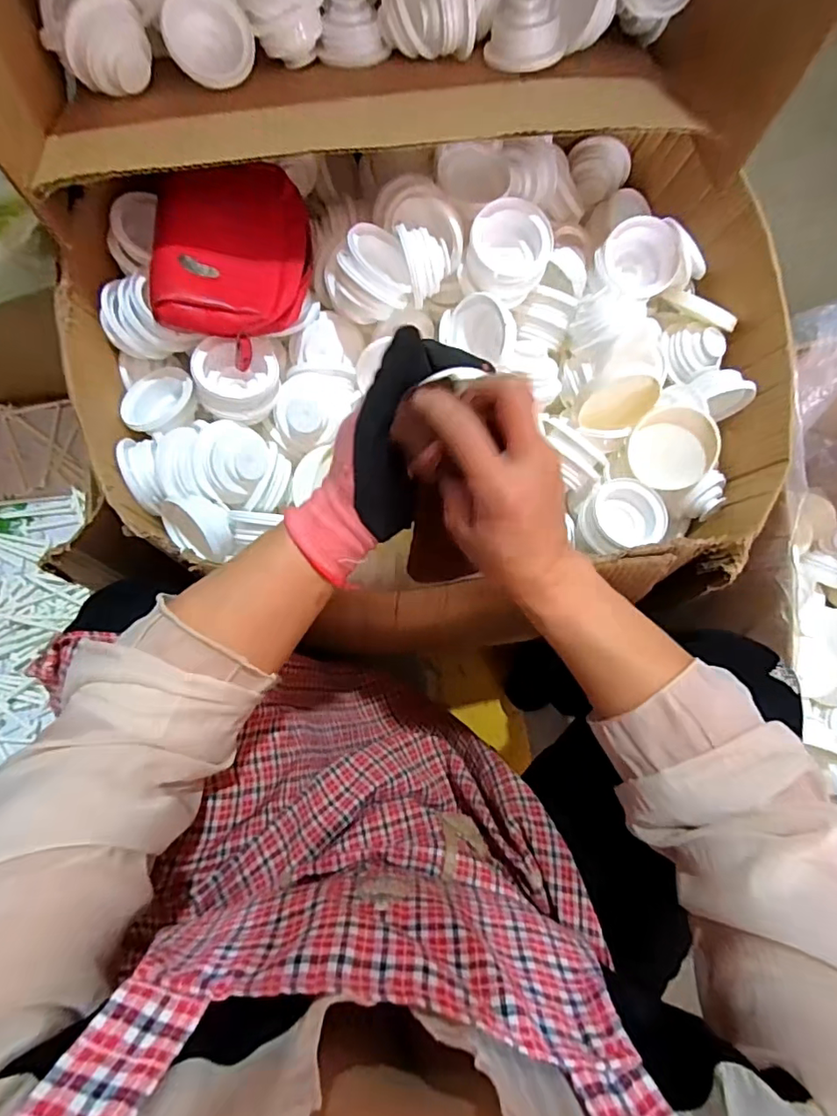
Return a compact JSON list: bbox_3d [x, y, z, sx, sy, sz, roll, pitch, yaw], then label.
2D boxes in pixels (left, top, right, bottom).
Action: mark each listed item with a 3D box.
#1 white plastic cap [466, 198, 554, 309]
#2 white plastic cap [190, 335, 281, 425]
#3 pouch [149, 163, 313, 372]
[{"bbox_3d":[0.083,-0.283,0.501,0.072,0.045,0.072,1,82,-4],"label":"white plastic cap"},{"bbox_3d":[-0.167,-0.164,0.498,0.072,0.034,0.079,1,82,-4],"label":"white plastic cap"},{"bbox_3d":[-0.174,-0.280,0.498,0.140,0.053,0.193,0,82,-4],"label":"pouch"}]

